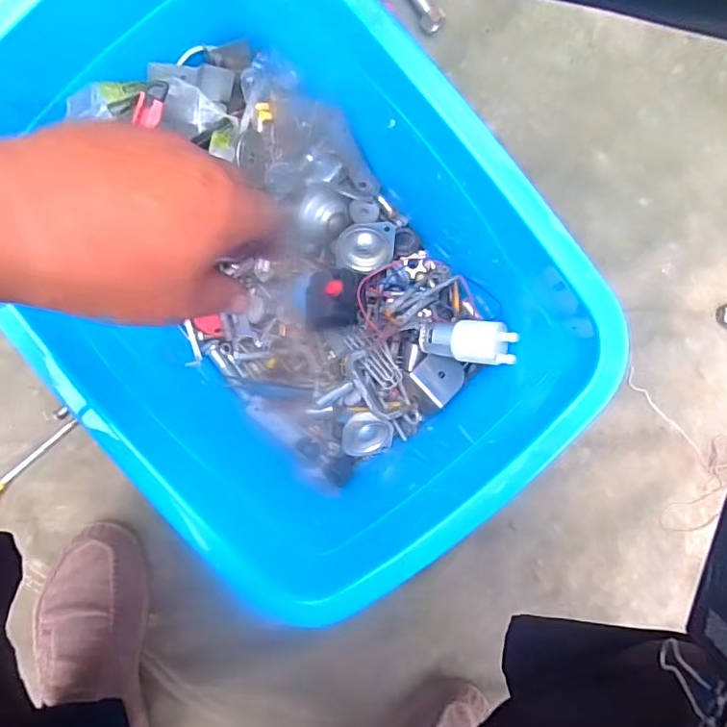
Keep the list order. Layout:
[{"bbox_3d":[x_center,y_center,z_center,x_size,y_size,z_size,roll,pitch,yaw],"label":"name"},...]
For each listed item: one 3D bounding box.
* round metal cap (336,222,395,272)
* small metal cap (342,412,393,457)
[{"bbox_3d":[0.002,-0.104,0.486,0.051,0.014,0.041,-1,93,0],"label":"round metal cap"},{"bbox_3d":[0.004,0.066,0.499,0.044,0.011,0.040,3,93,0],"label":"small metal cap"}]

